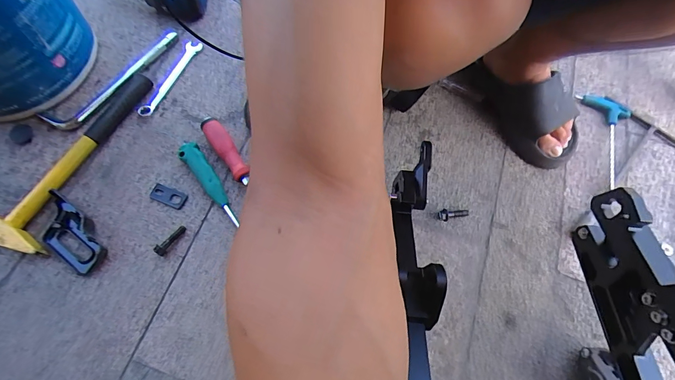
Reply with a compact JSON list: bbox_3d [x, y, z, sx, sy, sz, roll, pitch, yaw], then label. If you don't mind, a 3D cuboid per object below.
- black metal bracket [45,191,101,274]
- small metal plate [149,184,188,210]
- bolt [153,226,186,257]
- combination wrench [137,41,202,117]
[{"bbox_3d":[-0.370,0.058,0.489,0.121,0.026,0.057,37,70,13],"label":"black metal bracket"},{"bbox_3d":[-0.252,0.009,0.529,0.052,0.005,0.026,19,67,5],"label":"small metal plate"},{"bbox_3d":[-0.236,0.070,0.499,0.015,0.011,0.050,33,69,11],"label":"bolt"},{"bbox_3d":[-0.285,-0.190,0.607,0.024,0.014,0.165,22,67,7],"label":"combination wrench"}]

